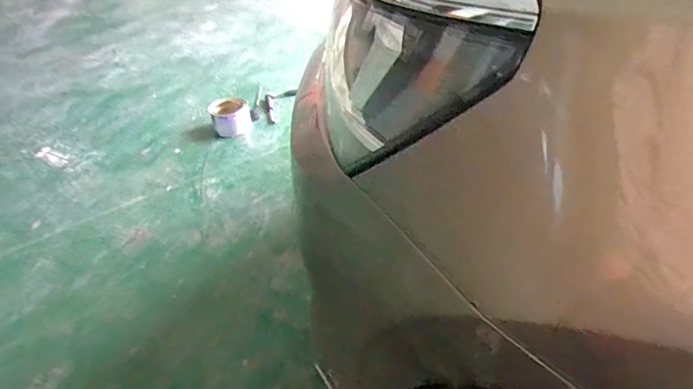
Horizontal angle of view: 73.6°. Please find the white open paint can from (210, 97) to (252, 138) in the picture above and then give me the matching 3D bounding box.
[{"bbox_3d":[-0.430,-0.291,1.731,0.143,0.097,0.176,-19,43,-16],"label":"white open paint can"}]

